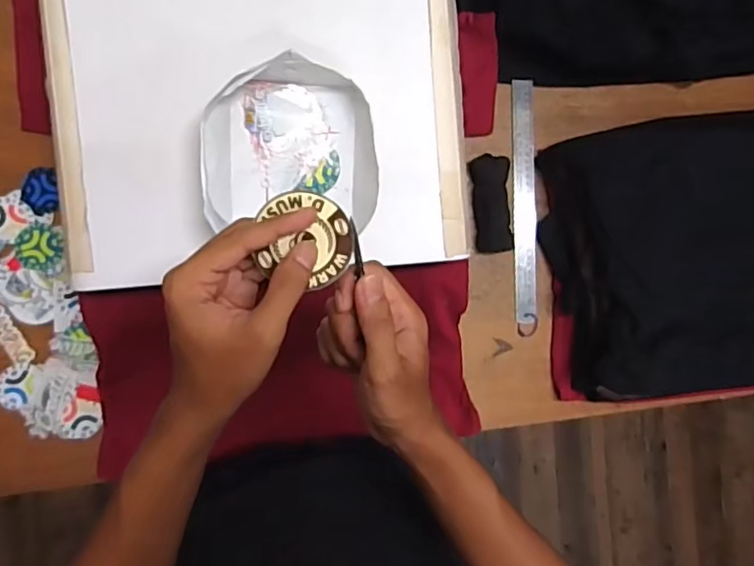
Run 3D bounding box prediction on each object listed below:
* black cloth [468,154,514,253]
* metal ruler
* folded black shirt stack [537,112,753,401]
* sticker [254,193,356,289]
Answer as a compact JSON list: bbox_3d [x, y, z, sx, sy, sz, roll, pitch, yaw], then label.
[{"bbox_3d":[0.154,-0.105,0.759,0.051,0.014,0.125,-5,92,-9],"label":"black cloth"},{"bbox_3d":[0.200,-0.110,0.774,0.033,0.005,0.324,-2,91,-10],"label":"metal ruler"},{"bbox_3d":[0.523,-0.043,0.773,0.589,0.111,0.379,-7,92,-9],"label":"folded black shirt stack"},{"bbox_3d":[-0.044,-0.027,0.363,0.058,0.005,0.059,-1,108,-4],"label":"sticker"}]

